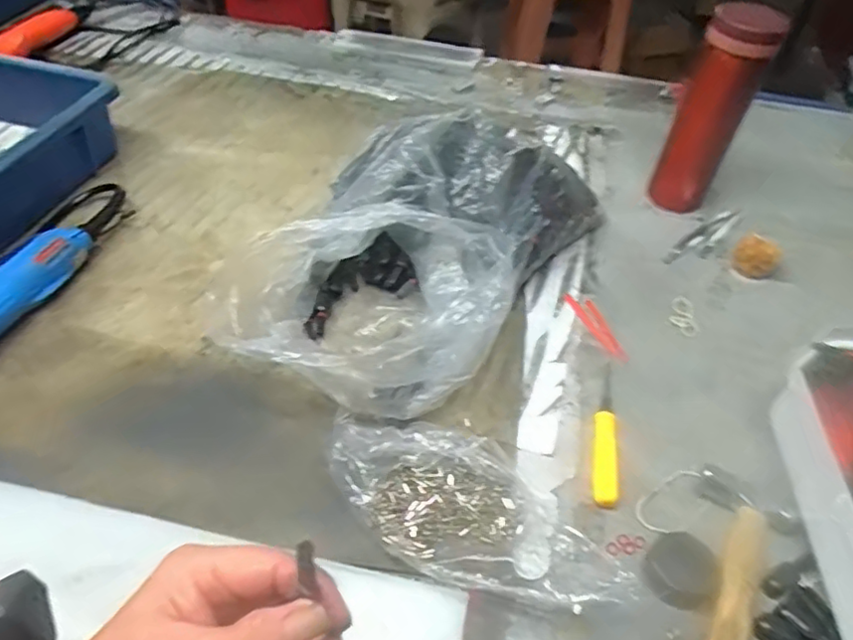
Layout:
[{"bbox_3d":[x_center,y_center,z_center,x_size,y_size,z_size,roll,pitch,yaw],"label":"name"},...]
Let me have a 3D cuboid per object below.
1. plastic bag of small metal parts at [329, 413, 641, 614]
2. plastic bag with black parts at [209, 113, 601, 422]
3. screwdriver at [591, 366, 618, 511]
[{"bbox_3d":[0.029,0.115,0.379,0.197,0.021,0.086,18,50,11],"label":"plastic bag of small metal parts"},{"bbox_3d":[-0.008,-0.057,0.500,0.191,0.094,0.318,25,48,18],"label":"plastic bag with black parts"},{"bbox_3d":[0.128,0.079,0.440,0.016,0.010,0.121,11,49,5],"label":"screwdriver"}]

